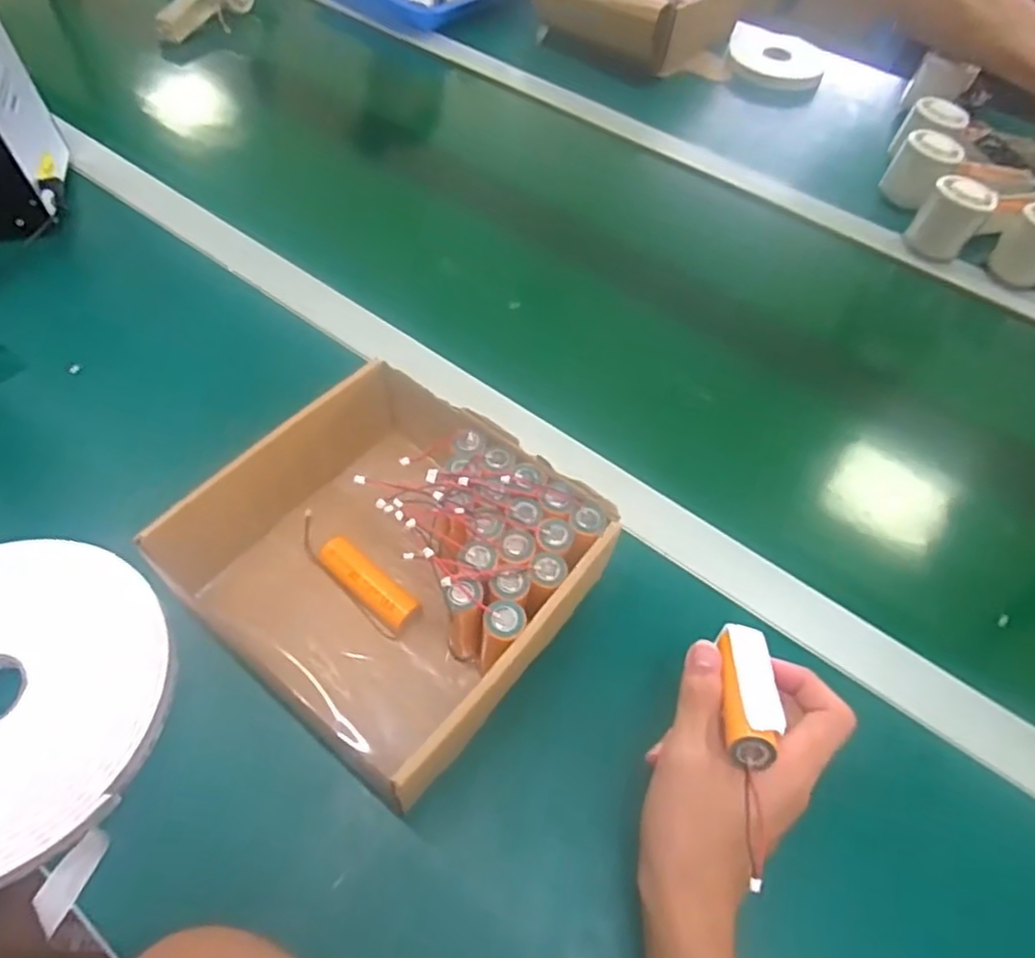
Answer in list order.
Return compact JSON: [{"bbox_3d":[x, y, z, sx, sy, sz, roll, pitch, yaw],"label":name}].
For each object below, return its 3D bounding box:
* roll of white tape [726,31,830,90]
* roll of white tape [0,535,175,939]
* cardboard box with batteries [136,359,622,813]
[{"bbox_3d":[0.344,-0.557,0.890,0.120,0.019,0.137,23,56,11],"label":"roll of white tape"},{"bbox_3d":[-0.289,0.119,0.366,0.185,0.018,0.179,11,54,3],"label":"roll of white tape"},{"bbox_3d":[-0.074,0.048,0.397,0.195,0.079,0.181,34,59,18],"label":"cardboard box with batteries"}]

